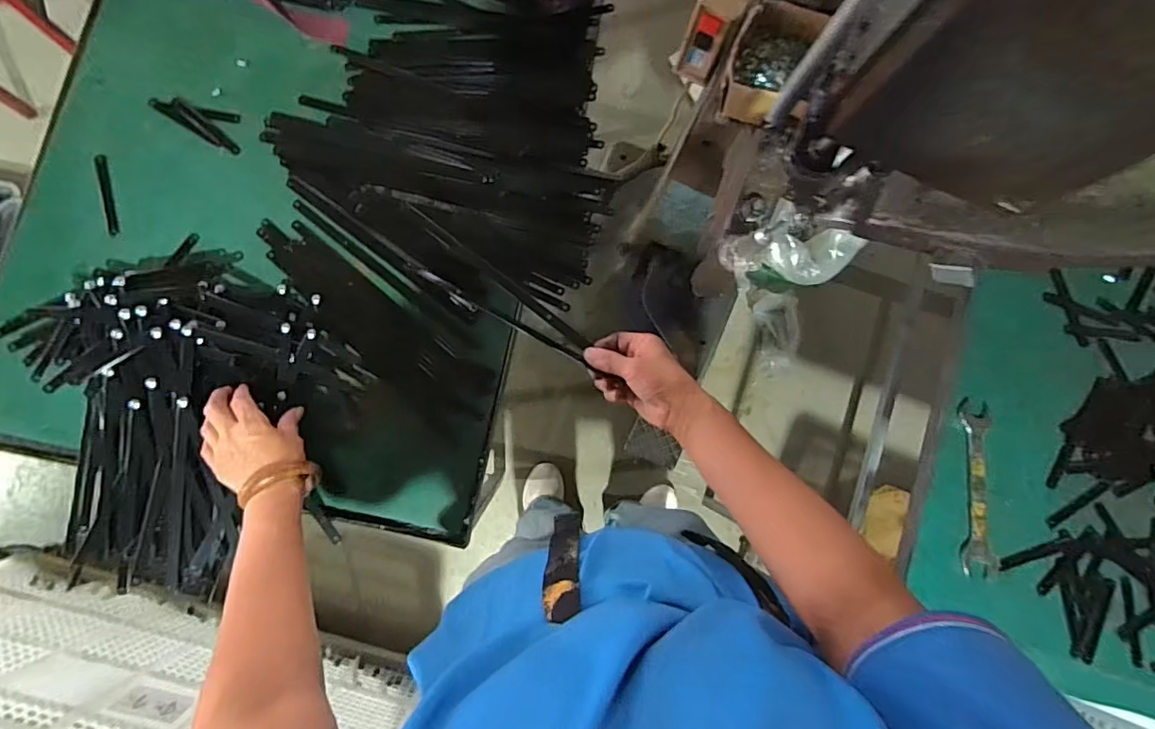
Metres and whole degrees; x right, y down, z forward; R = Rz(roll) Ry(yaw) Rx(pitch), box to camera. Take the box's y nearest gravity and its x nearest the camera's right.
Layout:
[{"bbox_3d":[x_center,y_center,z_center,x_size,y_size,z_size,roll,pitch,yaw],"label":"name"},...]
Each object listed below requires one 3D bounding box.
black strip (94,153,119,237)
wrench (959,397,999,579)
[{"bbox_3d":[-0.588,-0.212,0.686,0.013,0.007,0.104,-11,85,-5],"label":"black strip"},{"bbox_3d":[0.477,0.146,0.650,0.040,0.015,0.202,2,84,-4],"label":"wrench"}]

